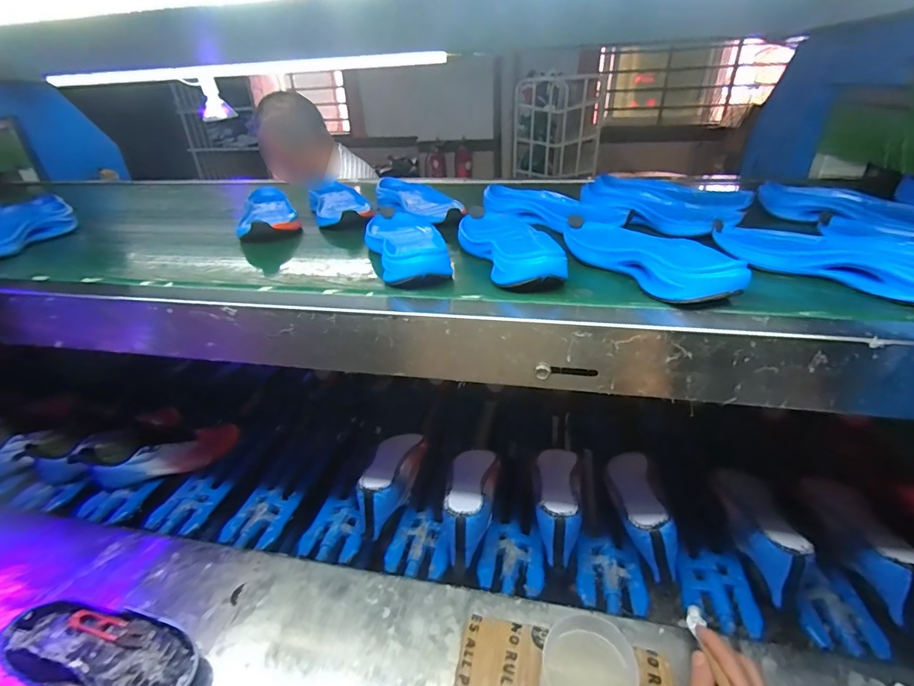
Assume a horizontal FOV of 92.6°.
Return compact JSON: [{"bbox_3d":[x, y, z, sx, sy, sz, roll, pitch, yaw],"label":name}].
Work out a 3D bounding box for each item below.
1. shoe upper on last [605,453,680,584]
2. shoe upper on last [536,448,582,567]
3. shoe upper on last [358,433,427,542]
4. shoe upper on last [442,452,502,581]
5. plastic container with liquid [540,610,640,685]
[{"bbox_3d":[0.284,0.245,0.678,0.080,0.075,0.222,4,23,7],"label":"shoe upper on last"},{"bbox_3d":[0.160,0.239,0.690,0.074,0.091,0.214,6,36,10],"label":"shoe upper on last"},{"bbox_3d":[-0.111,0.225,0.748,0.077,0.073,0.234,5,22,8],"label":"shoe upper on last"},{"bbox_3d":[0.020,0.243,0.697,0.077,0.091,0.220,6,36,9],"label":"shoe upper on last"},{"bbox_3d":[0.131,0.346,0.449,0.088,0.066,0.094,-1,35,0],"label":"plastic container with liquid"}]

